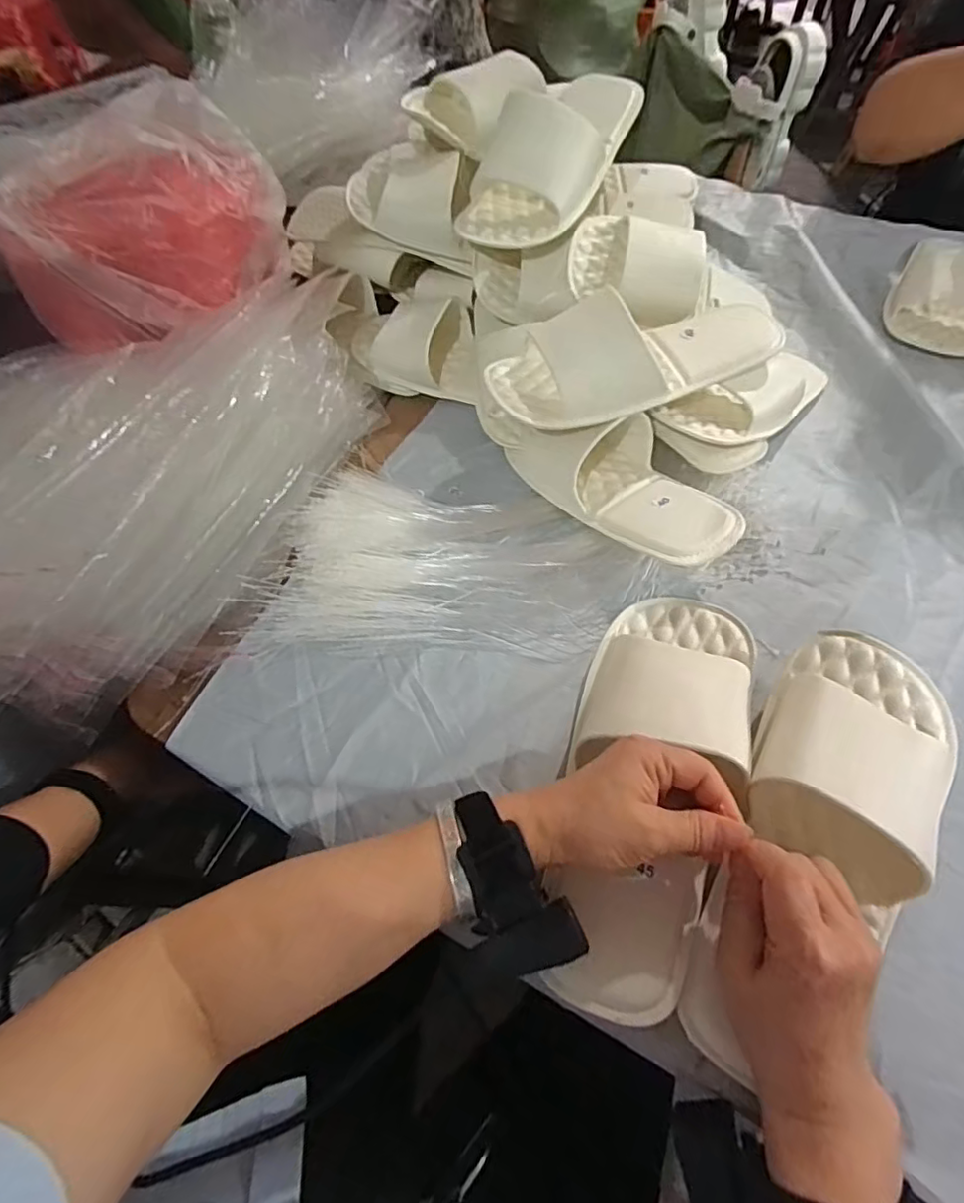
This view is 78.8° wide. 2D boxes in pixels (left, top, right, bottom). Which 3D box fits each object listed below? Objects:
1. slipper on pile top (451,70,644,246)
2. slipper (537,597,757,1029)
[{"bbox_3d":[0.068,-0.445,0.579,0.121,0.077,0.236,21,61,14],"label":"slipper on pile top"},{"bbox_3d":[0.110,0.110,0.374,0.104,0.058,0.270,15,68,9],"label":"slipper"}]

